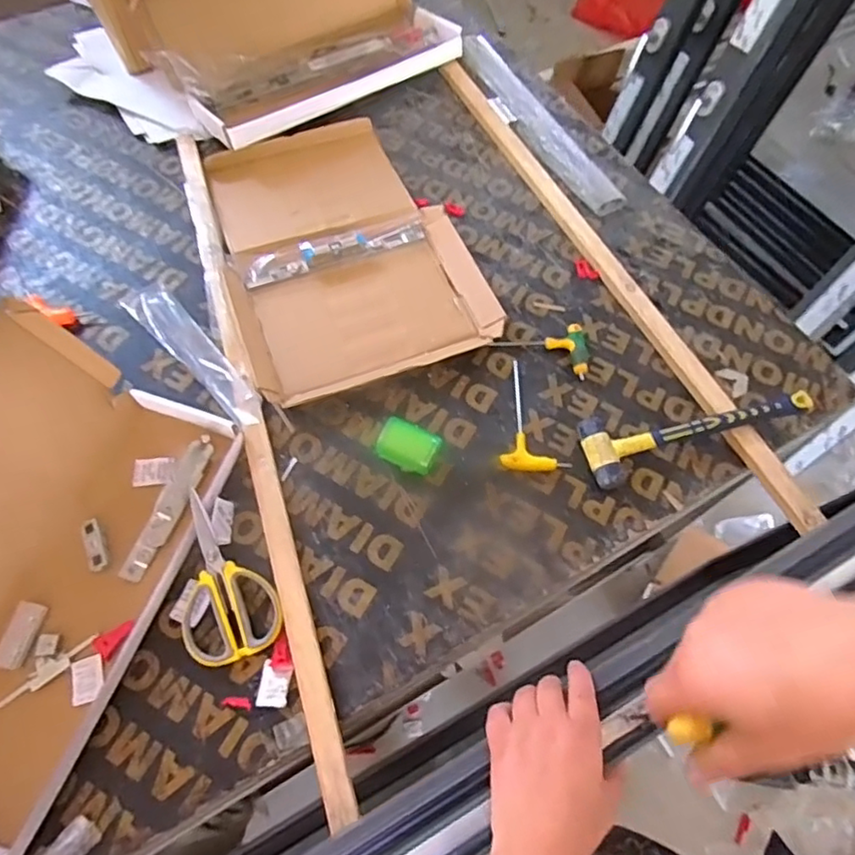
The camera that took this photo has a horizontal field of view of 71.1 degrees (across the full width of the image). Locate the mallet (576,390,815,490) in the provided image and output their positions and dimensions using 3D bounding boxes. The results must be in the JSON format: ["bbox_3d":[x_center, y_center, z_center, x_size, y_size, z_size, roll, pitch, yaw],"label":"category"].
[{"bbox_3d":[0.290,-0.007,0.665,0.251,0.043,0.076,-17,64,-12],"label":"mallet"}]

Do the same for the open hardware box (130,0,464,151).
[{"bbox_3d":[-0.175,-0.591,0.906,0.432,0.136,0.236,-36,69,-20],"label":"open hardware box"}]

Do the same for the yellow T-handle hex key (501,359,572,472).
[{"bbox_3d":[0.126,-0.013,0.681,0.076,0.012,0.139,8,62,1],"label":"yellow T-handle hex key"}]

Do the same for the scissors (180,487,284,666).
[{"bbox_3d":[-0.201,0.141,0.576,0.089,0.018,0.160,-19,77,-13],"label":"scissors"}]

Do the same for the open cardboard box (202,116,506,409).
[{"bbox_3d":[-0.117,-0.242,0.784,0.304,0.033,0.425,-18,64,-12],"label":"open cardboard box"}]

